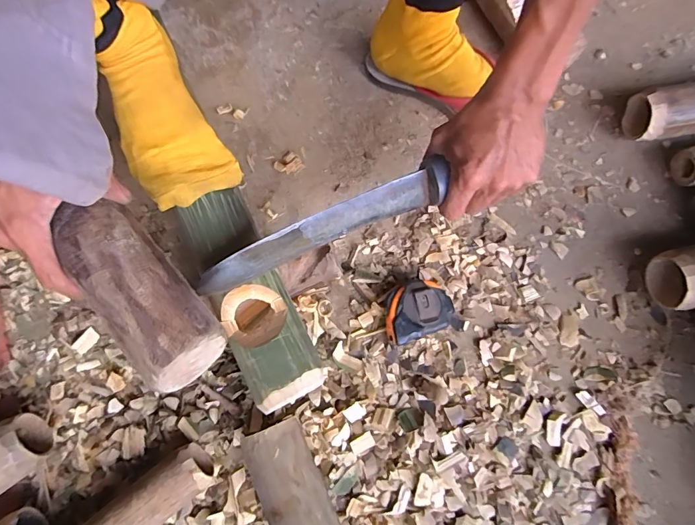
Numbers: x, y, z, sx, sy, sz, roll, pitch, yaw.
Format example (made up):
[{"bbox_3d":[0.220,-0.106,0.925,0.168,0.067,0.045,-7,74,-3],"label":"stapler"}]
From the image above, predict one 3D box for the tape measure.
[{"bbox_3d":[0.079,0.049,0.443,0.082,0.034,0.059,-13,76,-3],"label":"tape measure"}]

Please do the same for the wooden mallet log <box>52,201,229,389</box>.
[{"bbox_3d":[-0.159,0.021,0.327,0.058,0.052,0.151,-38,84,-9],"label":"wooden mallet log"}]

